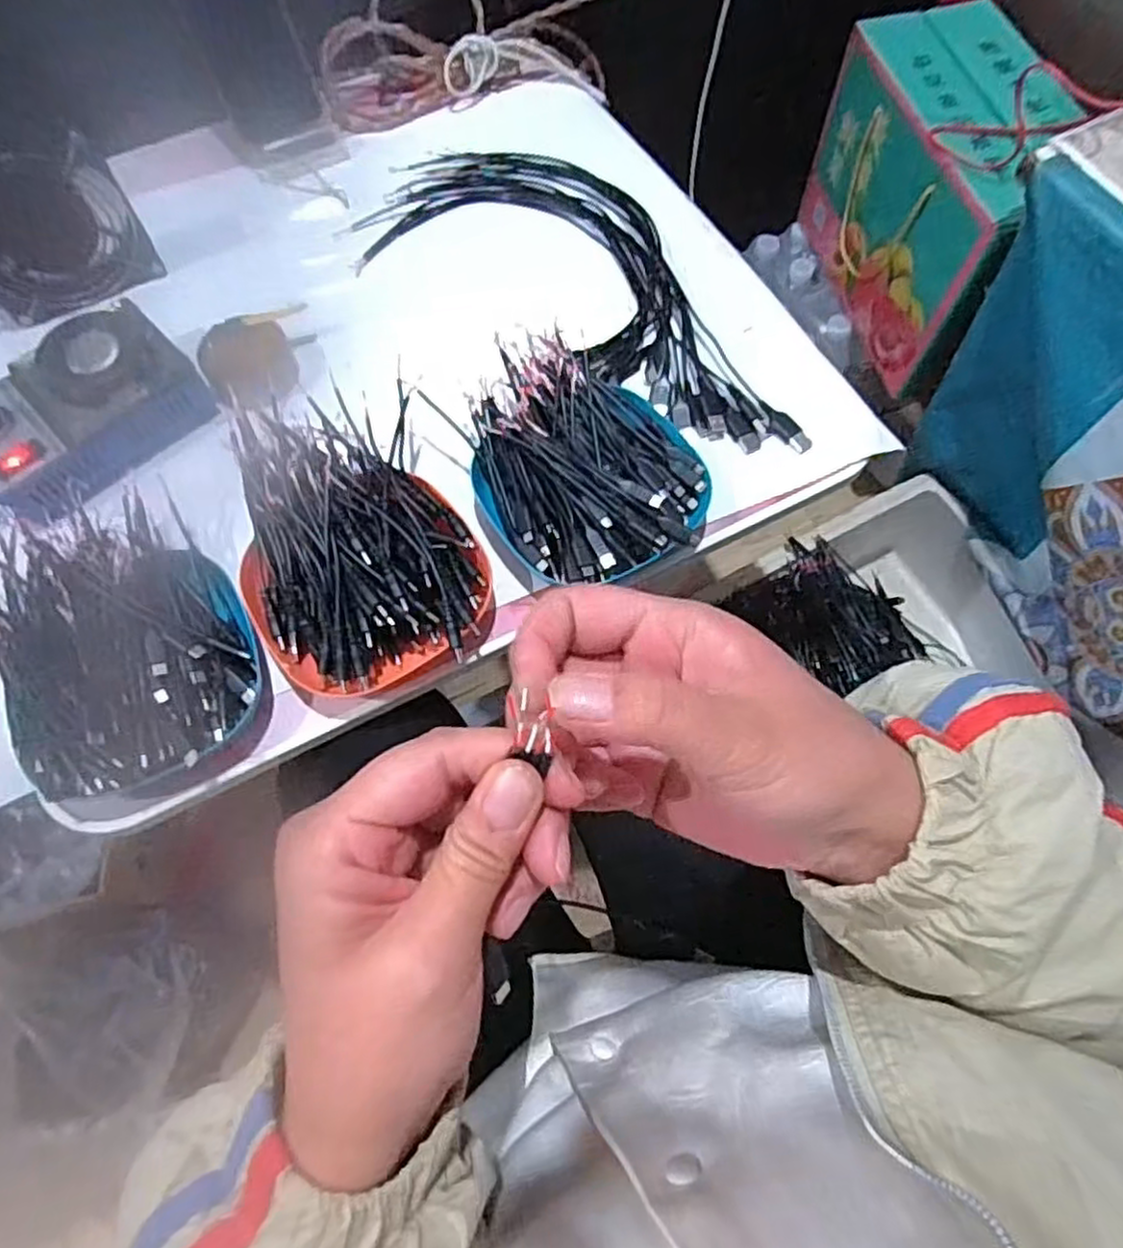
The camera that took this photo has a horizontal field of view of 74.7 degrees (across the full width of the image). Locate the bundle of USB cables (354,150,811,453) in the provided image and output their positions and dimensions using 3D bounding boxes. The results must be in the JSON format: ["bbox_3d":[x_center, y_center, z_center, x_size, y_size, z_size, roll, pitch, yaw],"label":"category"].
[{"bbox_3d":[0.027,-0.275,0.578,0.399,0.013,0.178,31,71,12],"label":"bundle of USB cables"}]

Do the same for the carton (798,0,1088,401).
[{"bbox_3d":[0.435,-0.481,0.853,0.157,0.240,0.344,-13,68,-5],"label":"carton"}]

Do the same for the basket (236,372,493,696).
[{"bbox_3d":[-0.129,-0.055,0.454,0.139,0.055,0.184,-20,69,-8],"label":"basket"}]

